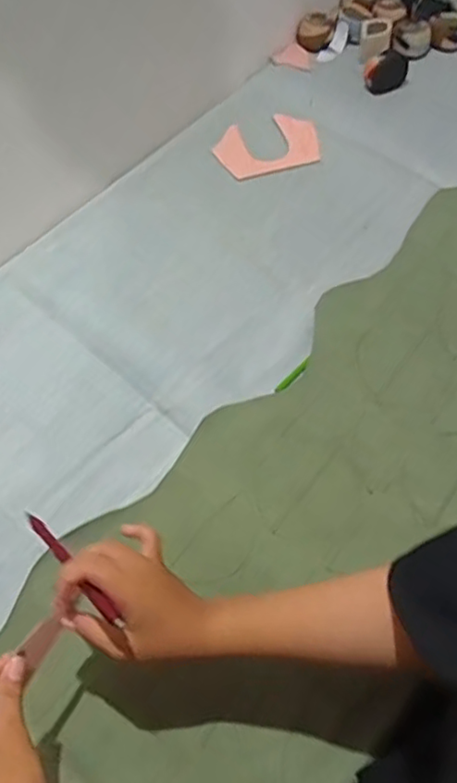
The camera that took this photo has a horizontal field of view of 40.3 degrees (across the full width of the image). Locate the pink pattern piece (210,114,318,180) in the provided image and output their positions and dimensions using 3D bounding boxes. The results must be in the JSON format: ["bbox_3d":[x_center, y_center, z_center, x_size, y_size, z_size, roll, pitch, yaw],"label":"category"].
[{"bbox_3d":[0.054,-0.353,0.899,0.141,0.010,0.100,-14,67,3],"label":"pink pattern piece"}]

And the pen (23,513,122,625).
[{"bbox_3d":[-0.122,0.128,0.473,0.009,0.010,0.128,-42,48,-19],"label":"pen"}]

